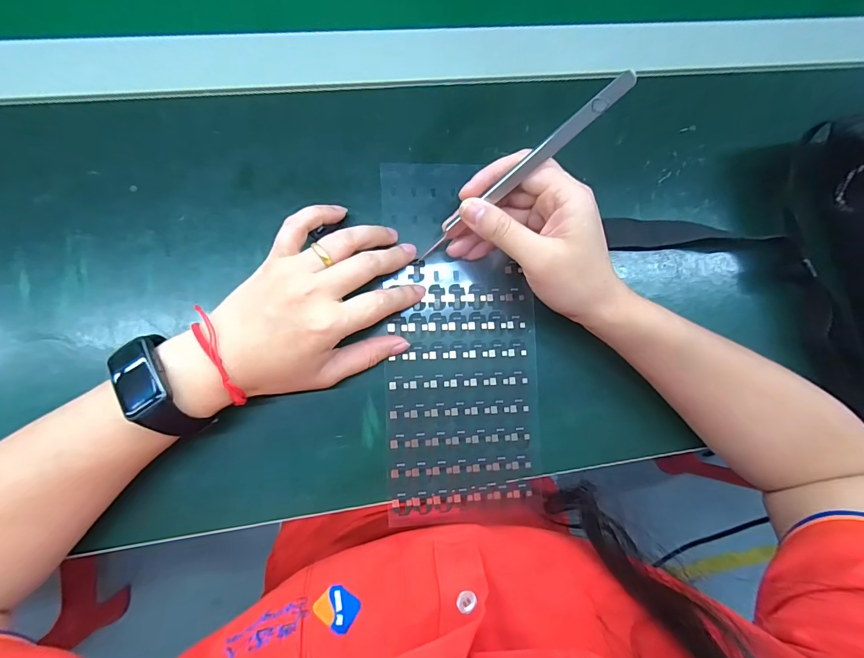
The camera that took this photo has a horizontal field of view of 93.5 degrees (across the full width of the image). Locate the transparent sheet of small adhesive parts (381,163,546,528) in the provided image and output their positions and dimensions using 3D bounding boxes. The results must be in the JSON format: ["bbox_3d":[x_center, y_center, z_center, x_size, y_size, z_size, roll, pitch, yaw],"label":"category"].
[{"bbox_3d":[0.022,0.008,0.299,0.112,0.004,0.258,-2,88,-7],"label":"transparent sheet of small adhesive parts"}]

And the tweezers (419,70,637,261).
[{"bbox_3d":[0.050,-0.092,0.248,0.153,0.004,0.010,-36,94,28],"label":"tweezers"}]

